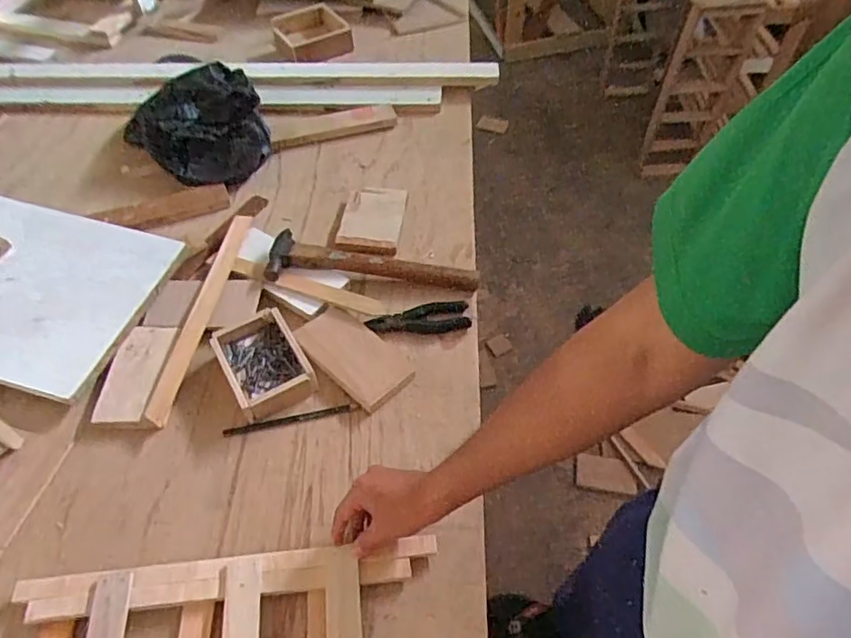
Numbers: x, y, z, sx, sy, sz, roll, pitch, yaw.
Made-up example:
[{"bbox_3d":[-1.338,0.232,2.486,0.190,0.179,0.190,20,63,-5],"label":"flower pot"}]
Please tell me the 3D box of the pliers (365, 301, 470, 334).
[{"bbox_3d":[-0.009,0.000,0.801,0.139,0.015,0.043,-8,53,-5],"label":"pliers"}]

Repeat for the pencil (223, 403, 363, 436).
[{"bbox_3d":[-0.166,0.124,0.715,0.164,0.007,0.012,-11,54,-7],"label":"pencil"}]

